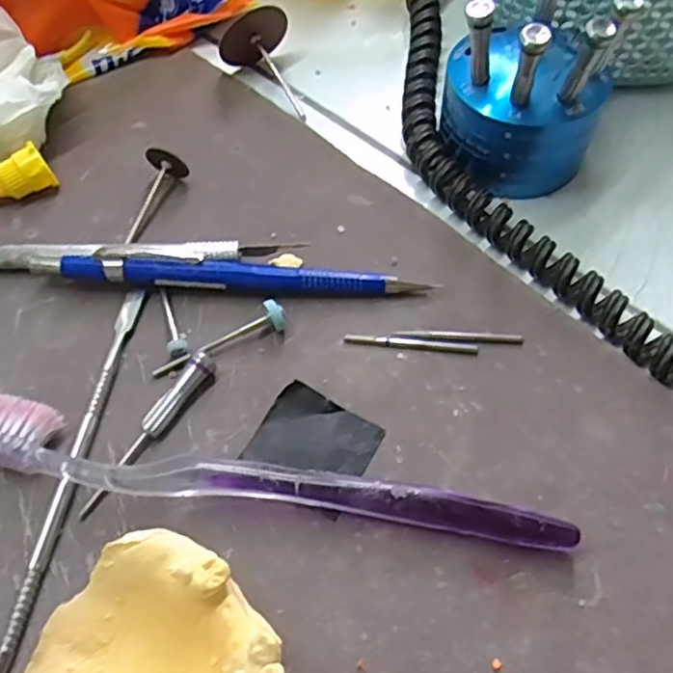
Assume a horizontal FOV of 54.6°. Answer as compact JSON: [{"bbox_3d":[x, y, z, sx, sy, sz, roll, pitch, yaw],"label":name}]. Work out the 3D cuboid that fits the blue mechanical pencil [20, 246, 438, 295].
[{"bbox_3d":[-0.038,-0.020,0.226,0.135,0.011,0.012,4,59,2],"label":"blue mechanical pencil"}]

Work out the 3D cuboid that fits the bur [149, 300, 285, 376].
[{"bbox_3d":[-0.039,0.000,0.215,0.046,0.010,0.009,-17,61,-11],"label":"bur"}]

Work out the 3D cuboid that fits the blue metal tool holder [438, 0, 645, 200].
[{"bbox_3d":[0.074,-0.101,0.242,0.059,0.065,0.071,19,61,11],"label":"blue metal tool holder"}]

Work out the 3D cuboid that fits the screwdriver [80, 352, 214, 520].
[{"bbox_3d":[-0.058,0.029,0.198,0.006,0.009,0.058,30,63,17],"label":"screwdriver"}]

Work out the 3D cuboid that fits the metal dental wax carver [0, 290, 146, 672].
[{"bbox_3d":[-0.080,0.048,0.188,0.006,0.005,0.149,6,59,4],"label":"metal dental wax carver"}]

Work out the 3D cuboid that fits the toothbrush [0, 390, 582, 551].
[{"bbox_3d":[-0.029,0.042,0.186,0.185,0.014,0.020,12,59,7],"label":"toothbrush"}]

